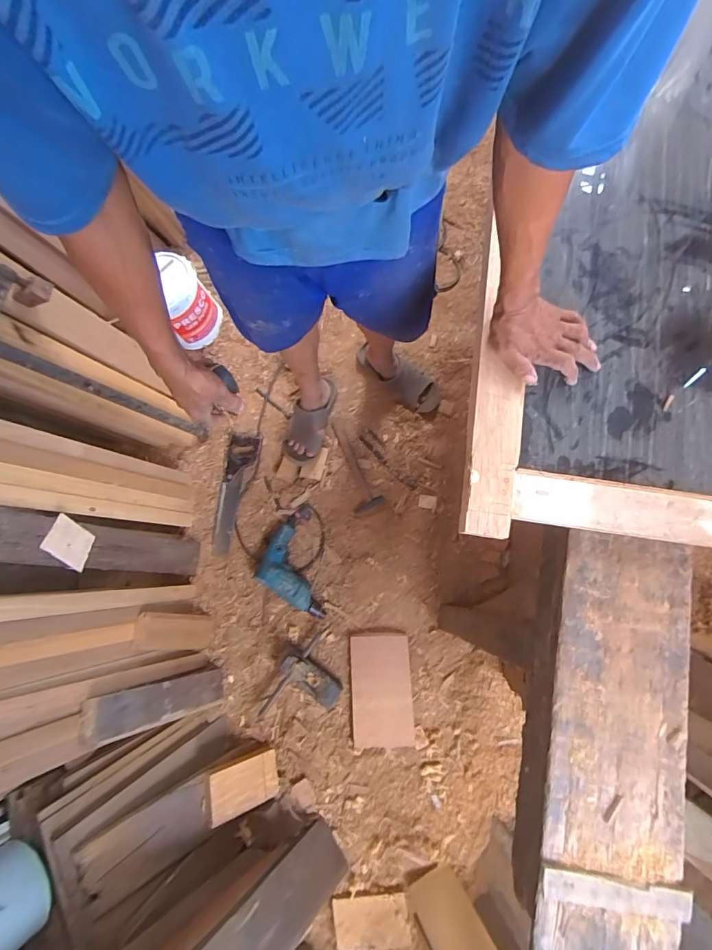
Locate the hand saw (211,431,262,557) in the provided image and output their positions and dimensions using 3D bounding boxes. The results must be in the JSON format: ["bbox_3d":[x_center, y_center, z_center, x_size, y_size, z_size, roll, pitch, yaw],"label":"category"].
[{"bbox_3d":[-0.345,0.053,1.248,0.089,0.021,0.344,7,79,1],"label":"hand saw"}]

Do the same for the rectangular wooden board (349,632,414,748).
[{"bbox_3d":[0.064,0.548,1.136,0.151,0.024,0.263,-3,66,1],"label":"rectangular wooden board"}]

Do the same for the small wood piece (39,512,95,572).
[{"bbox_3d":[-0.555,0.131,0.858,0.008,0.107,0.075,-1,53,18],"label":"small wood piece"}]

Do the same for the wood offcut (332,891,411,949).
[{"bbox_3d":[0.034,1.011,0.993,0.165,0.013,0.107,-4,79,-1],"label":"wood offcut"}]

